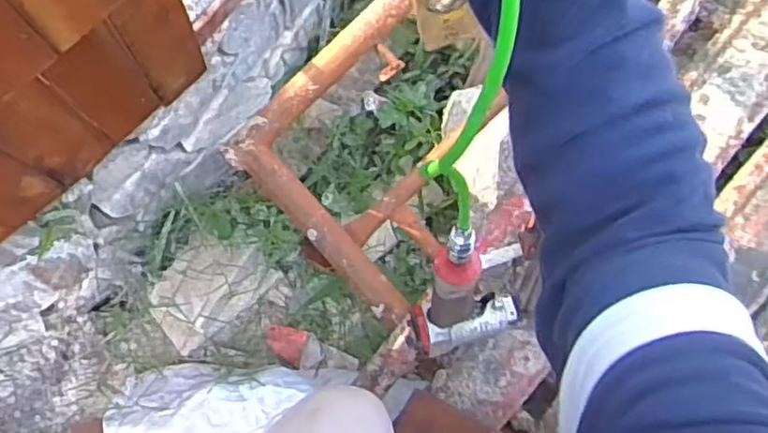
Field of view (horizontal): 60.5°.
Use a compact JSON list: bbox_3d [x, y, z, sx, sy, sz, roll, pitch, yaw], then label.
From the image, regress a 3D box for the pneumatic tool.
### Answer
[{"bbox_3d":[0.088,0.072,0.638,0.113,0.210,0.078,-20,75,-6],"label":"pneumatic tool"}]

